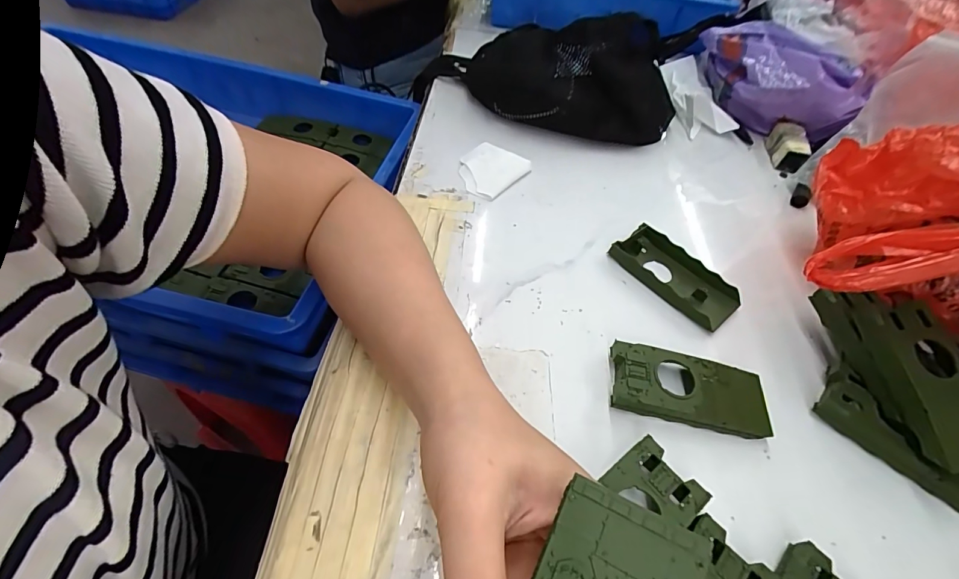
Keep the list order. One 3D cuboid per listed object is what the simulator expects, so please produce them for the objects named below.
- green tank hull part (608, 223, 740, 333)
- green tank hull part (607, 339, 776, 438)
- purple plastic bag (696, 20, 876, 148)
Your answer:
[{"bbox_3d":[0.165,-0.012,0.352,0.048,0.017,0.101,-32,62,-26],"label":"green tank hull part"},{"bbox_3d":[0.142,0.068,0.287,0.103,0.021,0.045,11,52,3],"label":"green tank hull part"},{"bbox_3d":[0.350,-0.248,0.502,0.194,0.098,0.108,29,55,16],"label":"purple plastic bag"}]

